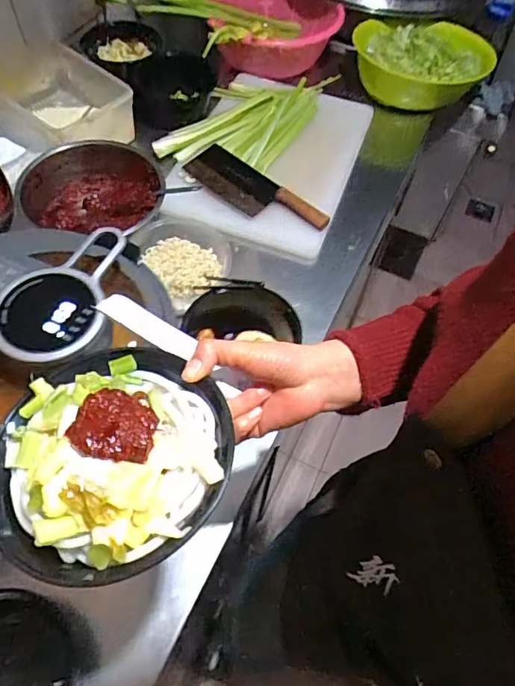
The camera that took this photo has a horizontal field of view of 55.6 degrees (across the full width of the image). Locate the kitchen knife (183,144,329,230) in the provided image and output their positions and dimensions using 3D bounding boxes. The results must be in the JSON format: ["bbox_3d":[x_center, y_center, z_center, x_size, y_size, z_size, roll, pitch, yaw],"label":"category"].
[{"bbox_3d":[-0.009,-0.284,0.911,0.288,0.022,0.108,38,64,18],"label":"kitchen knife"}]

